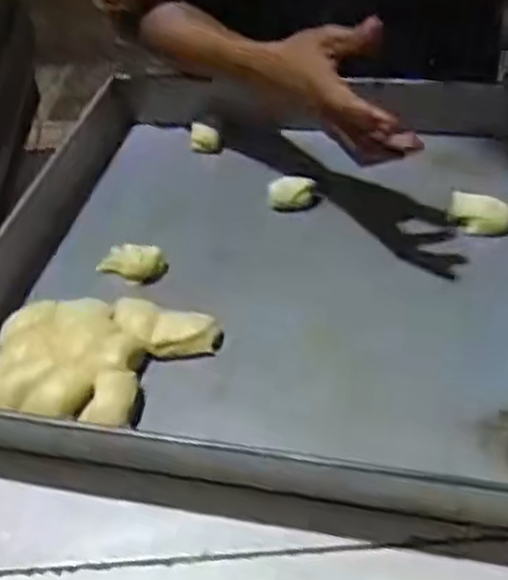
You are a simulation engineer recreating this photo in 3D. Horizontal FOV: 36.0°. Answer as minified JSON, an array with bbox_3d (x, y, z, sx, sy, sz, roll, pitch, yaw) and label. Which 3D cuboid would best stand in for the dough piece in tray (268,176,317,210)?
[{"bbox_3d":[0.035,-0.091,0.728,0.042,0.018,0.026,-1,44,5],"label":"dough piece in tray"}]

